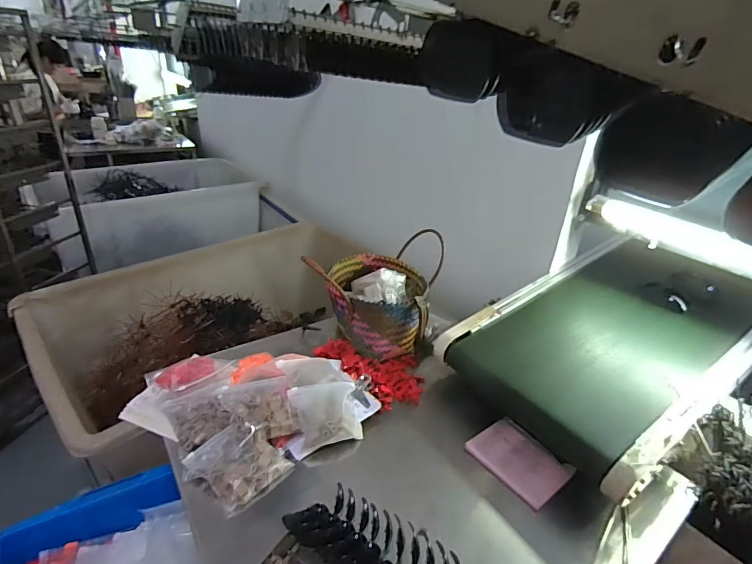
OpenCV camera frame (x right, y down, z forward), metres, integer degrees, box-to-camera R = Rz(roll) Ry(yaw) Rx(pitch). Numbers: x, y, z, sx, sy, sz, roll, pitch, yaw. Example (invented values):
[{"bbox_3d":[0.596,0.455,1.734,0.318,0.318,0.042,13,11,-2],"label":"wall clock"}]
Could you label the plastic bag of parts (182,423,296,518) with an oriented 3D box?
[{"bbox_3d":[-0.257,0.334,0.797,0.136,0.057,0.142,23,33,31],"label":"plastic bag of parts"}]

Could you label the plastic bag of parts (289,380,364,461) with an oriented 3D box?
[{"bbox_3d":[-0.103,0.281,0.910,0.142,0.068,0.123,-8,30,-21],"label":"plastic bag of parts"}]

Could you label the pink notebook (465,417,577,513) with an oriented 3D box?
[{"bbox_3d":[0.289,0.359,0.869,0.134,0.020,0.177,-17,35,-34],"label":"pink notebook"}]

